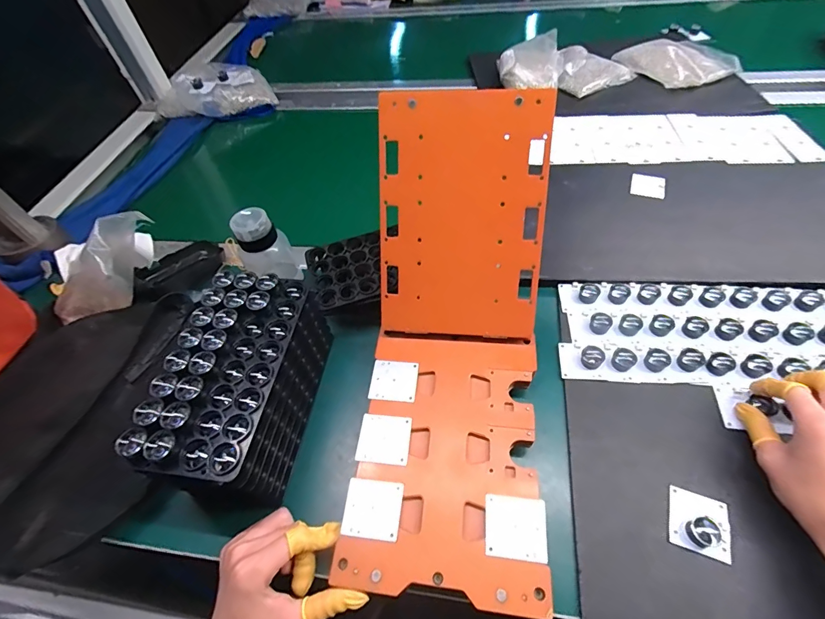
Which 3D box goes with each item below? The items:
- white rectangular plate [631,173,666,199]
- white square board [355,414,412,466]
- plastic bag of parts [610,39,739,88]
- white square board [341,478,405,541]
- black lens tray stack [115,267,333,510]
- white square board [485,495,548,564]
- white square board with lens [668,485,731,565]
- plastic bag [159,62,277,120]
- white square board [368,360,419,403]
[{"bbox_3d":[0.346,-0.183,0.567,0.045,0.004,0.049,15,58,16],"label":"white rectangular plate"},{"bbox_3d":[-0.027,0.122,0.364,0.048,0.004,0.044,3,55,8],"label":"white square board"},{"bbox_3d":[0.520,-0.496,0.765,0.161,0.027,0.171,-21,55,-9],"label":"plastic bag of parts"},{"bbox_3d":[-0.034,0.170,0.330,0.047,0.004,0.044,3,55,8],"label":"white square board"},{"bbox_3d":[-0.160,0.074,0.378,0.093,0.116,0.193,5,55,9],"label":"black lens tray stack"},{"bbox_3d":[0.084,0.177,0.314,0.048,0.004,0.044,3,55,8],"label":"white square board"},{"bbox_3d":[0.245,0.177,0.324,0.046,0.028,0.047,16,58,16],"label":"white square board with lens"},{"bbox_3d":[-0.432,-0.469,0.838,0.231,0.051,0.182,-28,57,-14],"label":"plastic bag"},{"bbox_3d":[-0.019,0.073,0.399,0.047,0.004,0.044,3,55,7],"label":"white square board"}]

